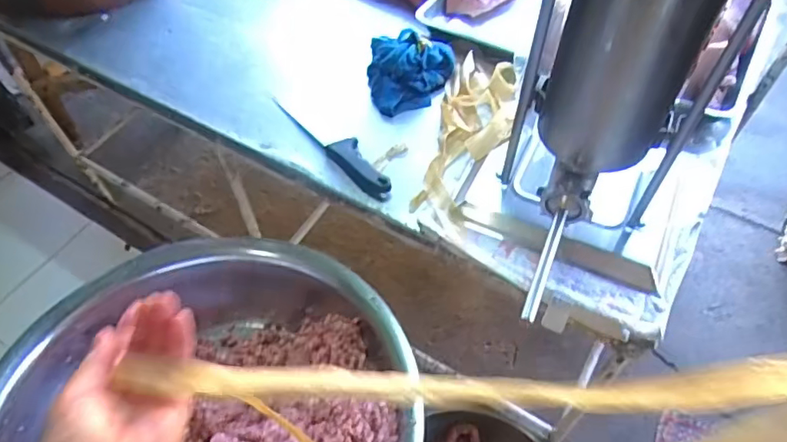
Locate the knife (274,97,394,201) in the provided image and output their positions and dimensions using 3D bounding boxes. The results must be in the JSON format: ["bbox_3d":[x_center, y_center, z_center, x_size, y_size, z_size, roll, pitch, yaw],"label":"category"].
[{"bbox_3d":[-0.104,-0.136,0.913,0.048,0.034,0.299,-35,62,-20],"label":"knife"}]

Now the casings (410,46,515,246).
[{"bbox_3d":[0.124,-0.133,0.886,0.119,0.059,0.361,12,57,10],"label":"casings"}]

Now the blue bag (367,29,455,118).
[{"bbox_3d":[0.032,-0.263,0.970,0.151,0.071,0.156,-1,56,1],"label":"blue bag"}]

